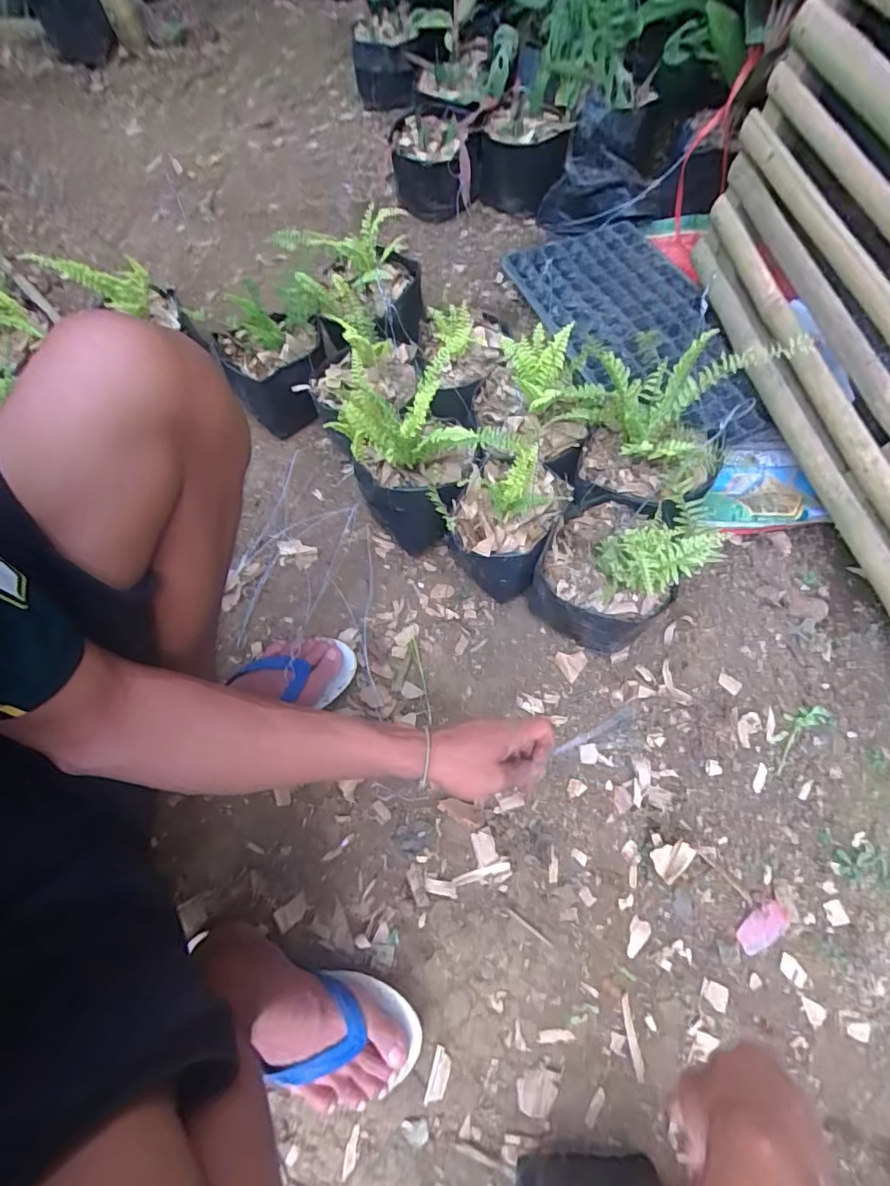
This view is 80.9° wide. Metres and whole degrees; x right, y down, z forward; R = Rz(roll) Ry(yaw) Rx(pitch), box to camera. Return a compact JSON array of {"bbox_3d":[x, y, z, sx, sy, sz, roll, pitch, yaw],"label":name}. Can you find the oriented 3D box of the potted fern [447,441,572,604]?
[{"bbox_3d":[0.081,-0.093,0.672,0.124,0.173,0.165,22,69,7],"label":"potted fern"}]

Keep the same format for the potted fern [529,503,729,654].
[{"bbox_3d":[0.196,-0.028,0.627,0.151,0.178,0.165,1,68,-2],"label":"potted fern"}]

